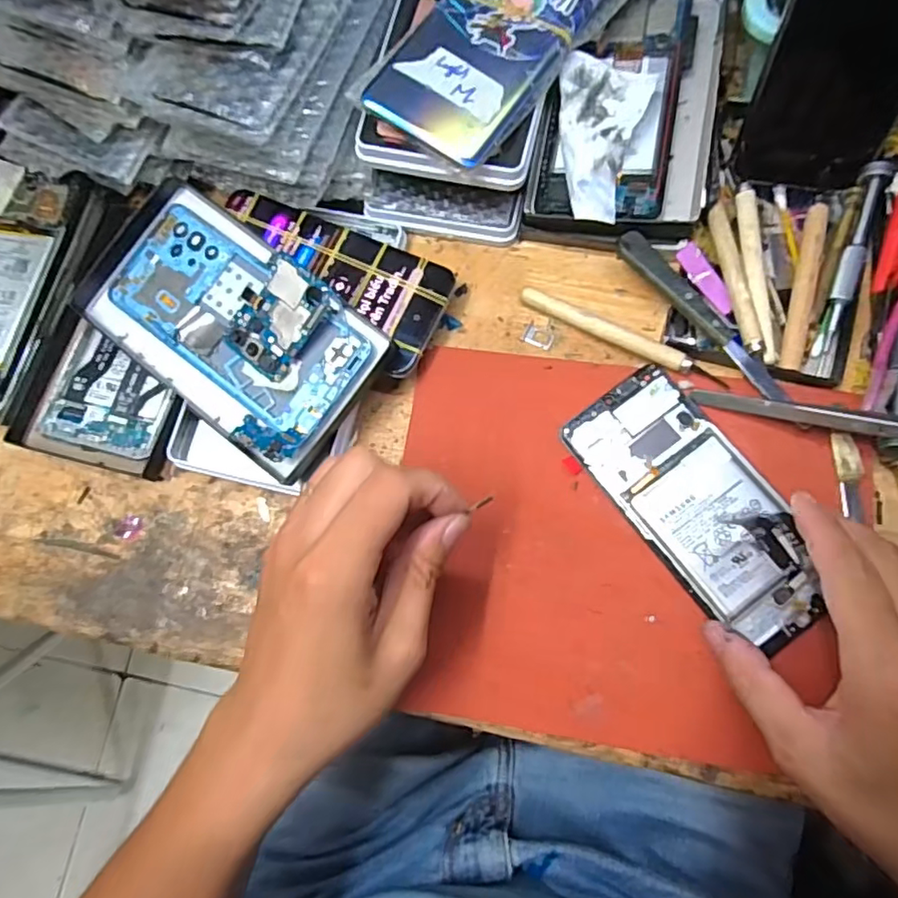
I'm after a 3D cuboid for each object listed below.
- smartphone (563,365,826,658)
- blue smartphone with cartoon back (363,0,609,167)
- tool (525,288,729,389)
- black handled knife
[{"bbox_3d":[0.133,0.029,0.313,0.067,0.012,0.151,-36,73,-4],"label":"smartphone"},{"bbox_3d":[0.028,-0.230,0.325,0.072,0.009,0.154,35,84,5],"label":"blue smartphone with cartoon back"},{"bbox_3d":[0.101,-0.065,0.347,0.124,0.016,0.010,26,80,11],"label":"tool"},{"bbox_3d":[0.142,-0.075,0.331,0.015,0.006,0.126,-40,76,-5],"label":"black handled knife"}]

